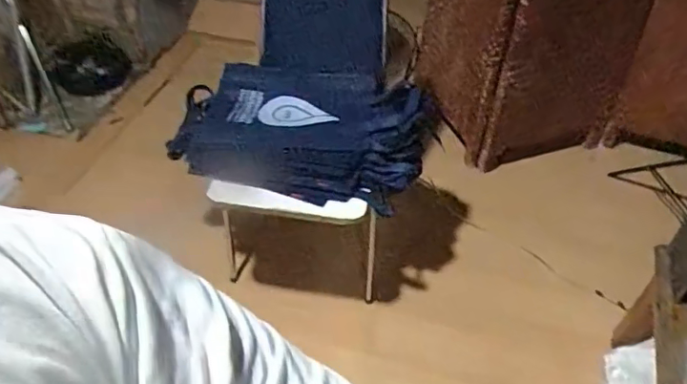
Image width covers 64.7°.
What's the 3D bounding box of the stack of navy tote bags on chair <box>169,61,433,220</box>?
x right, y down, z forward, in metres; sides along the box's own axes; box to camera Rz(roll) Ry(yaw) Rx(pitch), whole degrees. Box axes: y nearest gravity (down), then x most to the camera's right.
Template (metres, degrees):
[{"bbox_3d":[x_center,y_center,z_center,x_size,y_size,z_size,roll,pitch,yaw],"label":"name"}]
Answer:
[{"bbox_3d":[-0.114,-0.155,1.367,0.624,0.194,0.360,12,45,11],"label":"stack of navy tote bags on chair"}]

